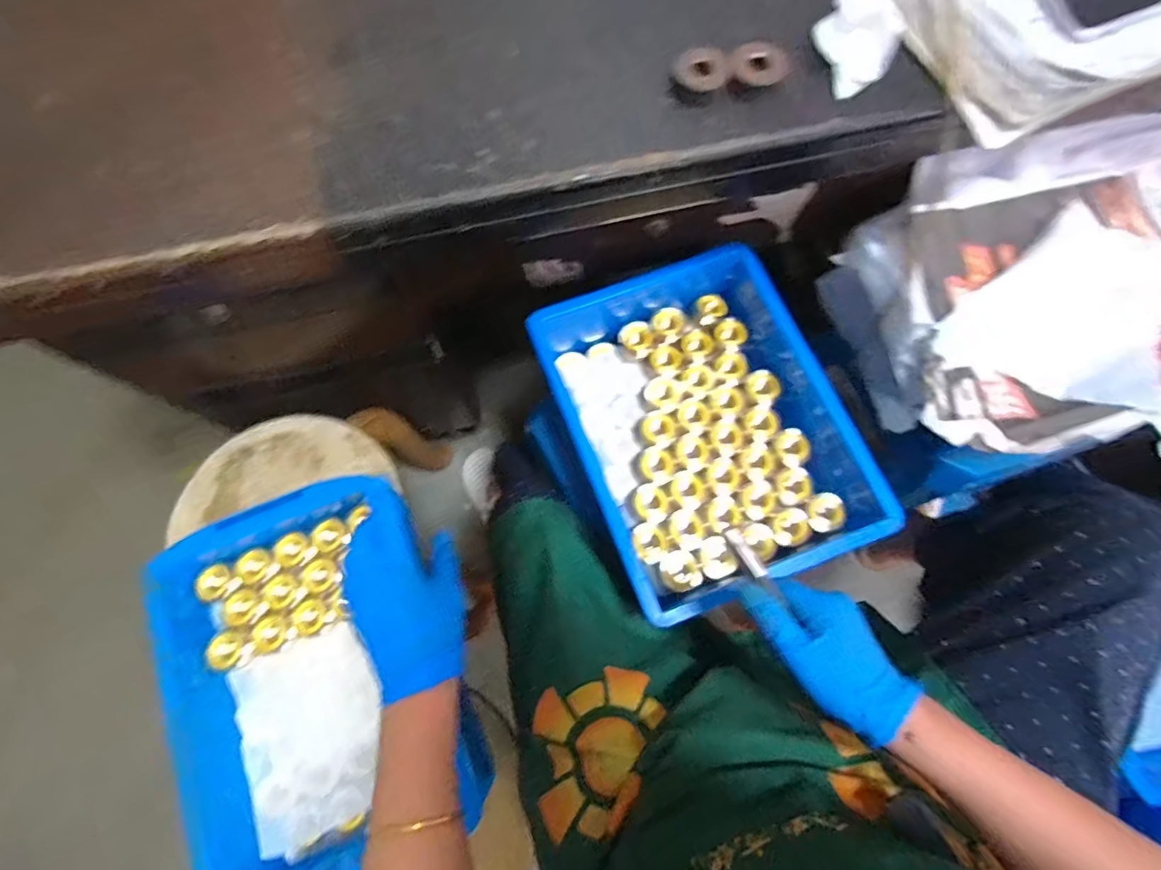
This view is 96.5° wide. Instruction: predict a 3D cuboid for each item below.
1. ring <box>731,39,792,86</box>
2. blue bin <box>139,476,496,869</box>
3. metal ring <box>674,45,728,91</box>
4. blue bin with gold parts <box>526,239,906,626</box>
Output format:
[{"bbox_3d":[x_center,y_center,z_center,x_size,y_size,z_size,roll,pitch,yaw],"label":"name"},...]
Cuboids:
[{"bbox_3d":[0.133,-0.274,0.381,0.042,0.007,0.032,0,95,0],"label":"ring"},{"bbox_3d":[-0.271,0.251,0.522,0.209,0.101,0.361,-24,75,-7],"label":"blue bin"},{"bbox_3d":[0.090,-0.270,0.382,0.038,0.009,0.037,0,74,0],"label":"metal ring"},{"bbox_3d":[0.121,-0.021,0.575,0.263,0.112,0.348,-21,74,-6],"label":"blue bin with gold parts"}]

